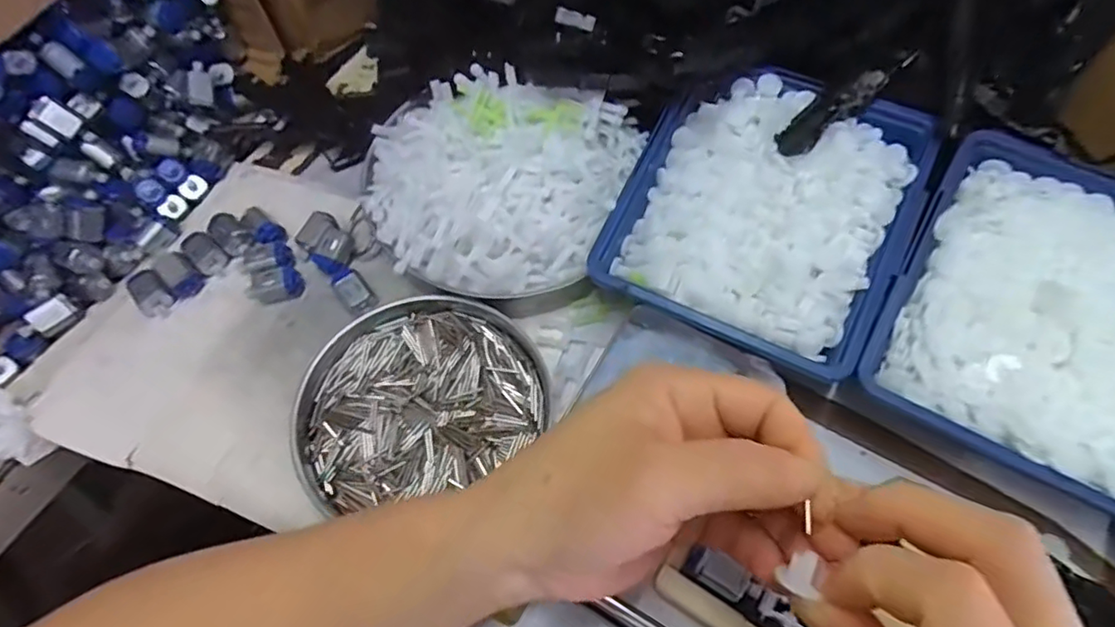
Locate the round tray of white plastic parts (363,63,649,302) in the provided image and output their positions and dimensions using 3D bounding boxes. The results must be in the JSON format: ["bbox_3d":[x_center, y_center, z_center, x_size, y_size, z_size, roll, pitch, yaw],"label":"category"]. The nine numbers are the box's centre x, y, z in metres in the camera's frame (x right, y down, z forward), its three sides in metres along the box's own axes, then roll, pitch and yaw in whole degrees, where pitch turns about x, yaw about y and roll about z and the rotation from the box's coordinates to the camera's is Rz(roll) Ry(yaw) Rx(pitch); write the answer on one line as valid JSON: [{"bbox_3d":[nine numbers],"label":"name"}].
[{"bbox_3d":[-0.039,-0.077,0.362,0.156,0.060,0.124,8,63,8],"label":"round tray of white plastic parts"}]

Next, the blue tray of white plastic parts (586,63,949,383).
[{"bbox_3d":[0.114,-0.061,0.329,0.142,0.040,0.154,24,66,16],"label":"blue tray of white plastic parts"}]

